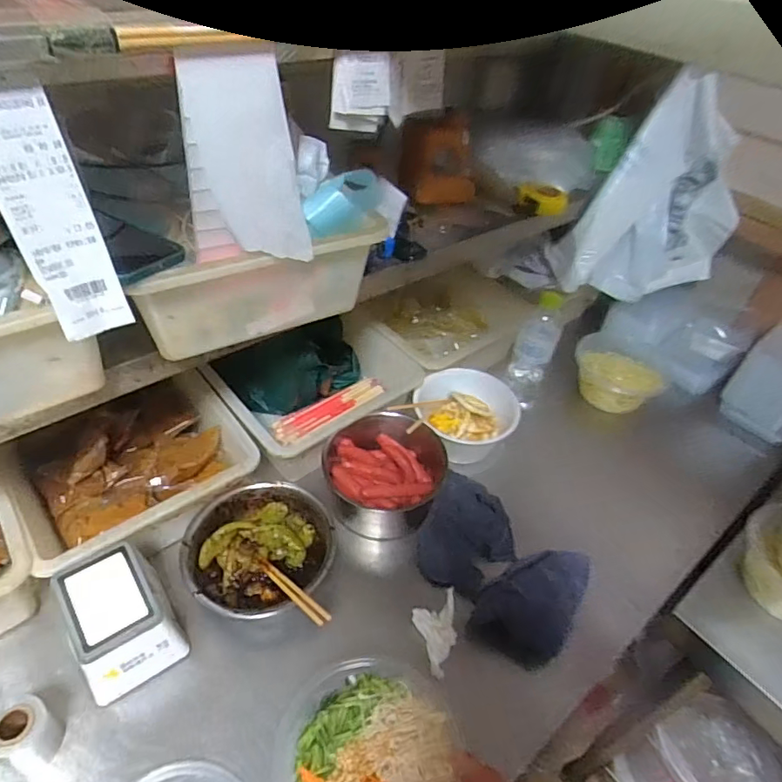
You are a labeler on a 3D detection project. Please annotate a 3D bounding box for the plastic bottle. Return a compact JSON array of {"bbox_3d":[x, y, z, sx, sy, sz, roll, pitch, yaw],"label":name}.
[{"bbox_3d":[0.237,-0.059,0.881,0.065,0.228,0.064,19,45,13],"label":"plastic bottle"}]

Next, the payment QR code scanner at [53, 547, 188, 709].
[{"bbox_3d":[-0.298,0.253,0.581,0.106,0.100,0.117,-23,51,-27],"label":"payment QR code scanner"}]

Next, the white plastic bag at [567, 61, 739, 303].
[{"bbox_3d":[0.490,-0.340,0.915,0.287,0.364,0.071,7,34,-5],"label":"white plastic bag"}]

